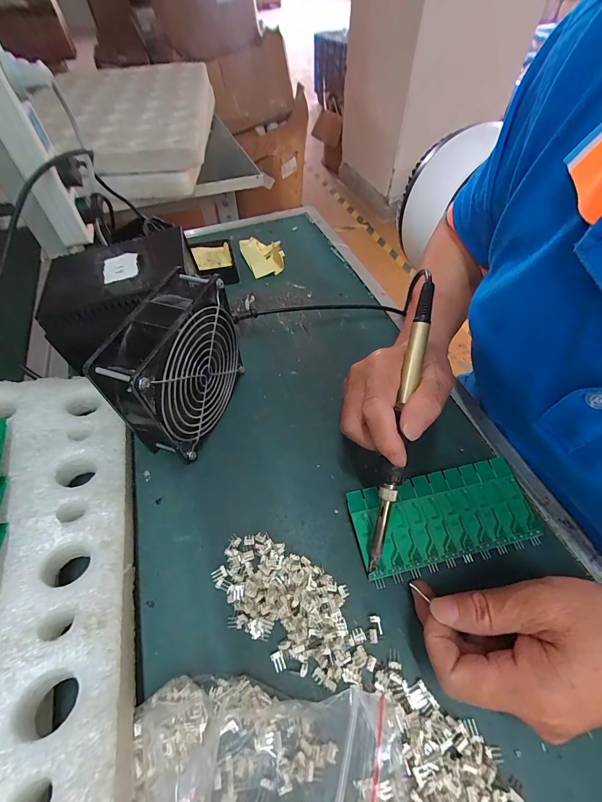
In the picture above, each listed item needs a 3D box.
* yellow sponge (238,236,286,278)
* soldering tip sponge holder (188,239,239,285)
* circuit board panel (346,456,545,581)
[{"bbox_3d":[-0.052,-0.205,0.469,0.055,0.022,0.066,-16,55,-10],"label":"yellow sponge"},{"bbox_3d":[-0.119,-0.191,0.459,0.054,0.028,0.075,-14,55,-9],"label":"soldering tip sponge holder"},{"bbox_3d":[0.111,0.089,0.262,0.138,0.014,0.062,-11,55,-7],"label":"circuit board panel"}]

